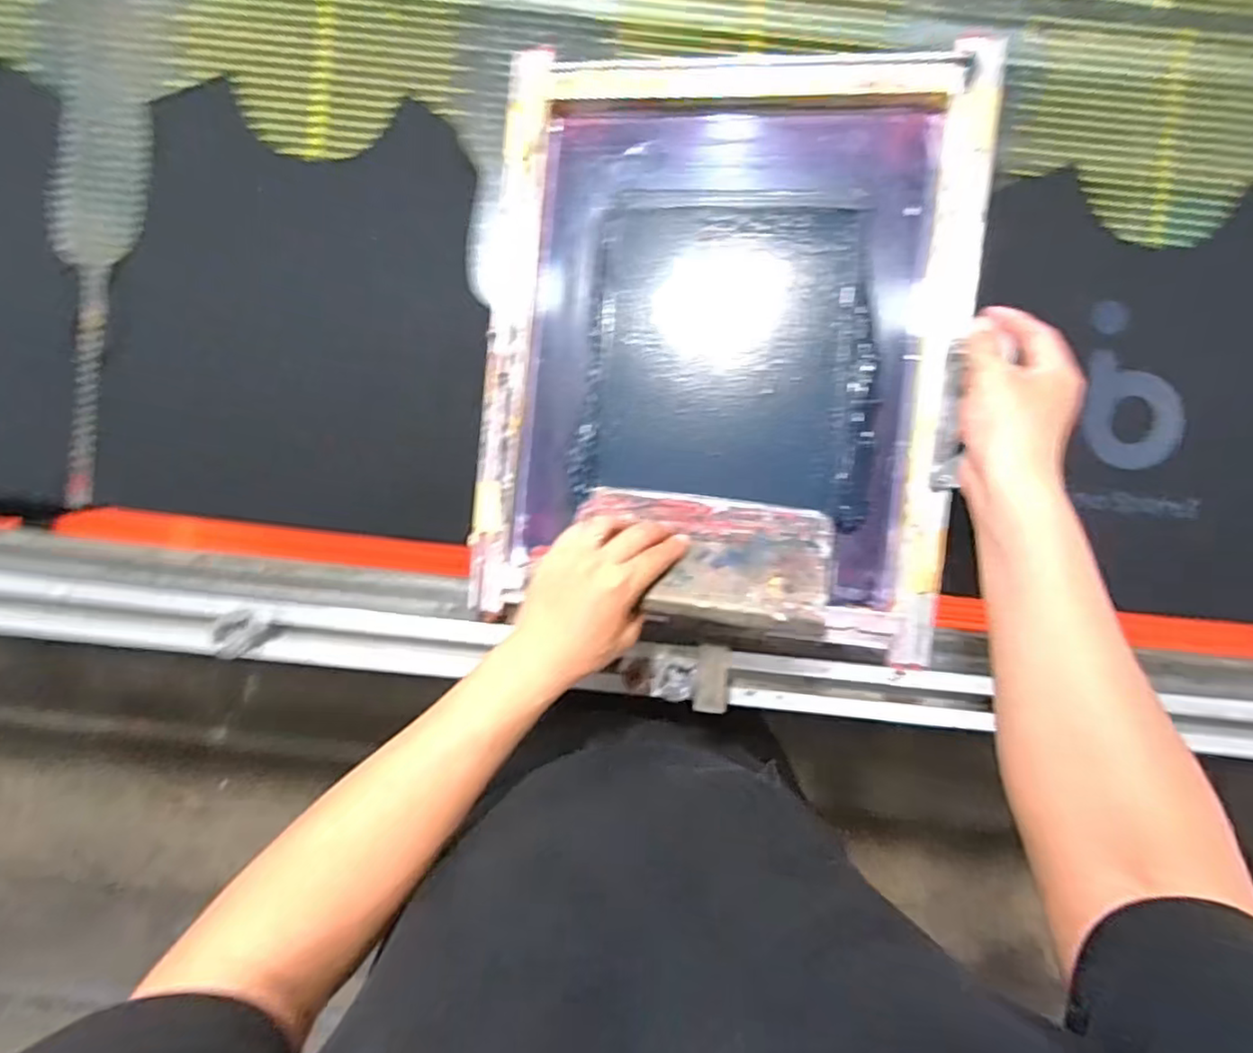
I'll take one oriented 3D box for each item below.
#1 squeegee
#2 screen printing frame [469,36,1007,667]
[{"bbox_3d":[0.068,0.024,0.531,0.194,0.135,0.027,6,134,8],"label":"squeegee"},{"bbox_3d":[0.074,-0.152,0.558,0.397,0.058,0.492,6,93,5],"label":"screen printing frame"}]

